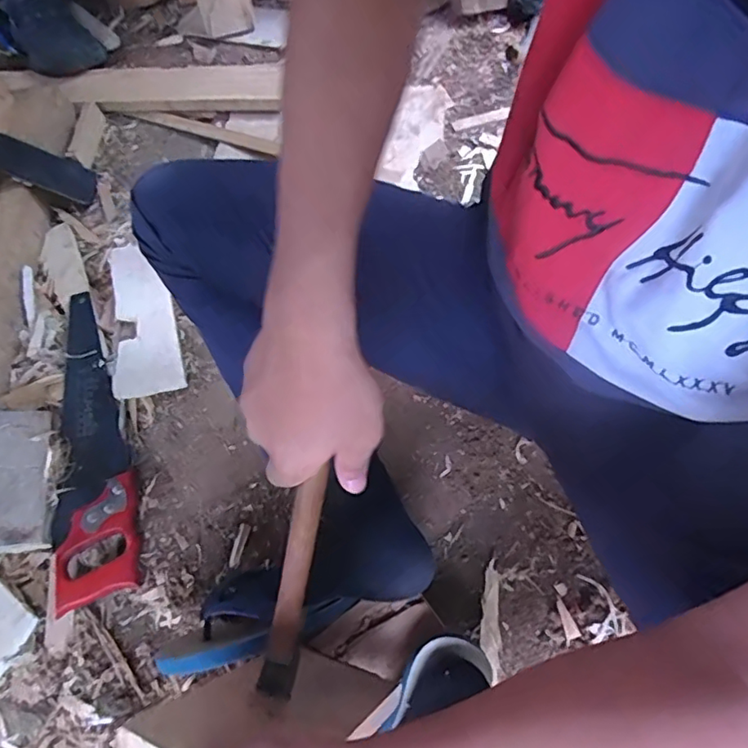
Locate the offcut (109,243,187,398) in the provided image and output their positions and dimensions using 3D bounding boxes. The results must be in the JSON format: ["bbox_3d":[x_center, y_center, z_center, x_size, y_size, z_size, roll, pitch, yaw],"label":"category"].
[{"bbox_3d":[-0.313,-0.079,0.747,0.083,0.013,0.224,-9,68,-19],"label":"offcut"}]

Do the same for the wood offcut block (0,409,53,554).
[{"bbox_3d":[-0.433,0.118,0.651,0.102,0.024,0.167,-13,62,-5],"label":"wood offcut block"}]

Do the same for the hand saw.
[{"bbox_3d":[-0.351,0.069,0.690,0.093,0.032,0.411,-14,62,-5],"label":"hand saw"}]

